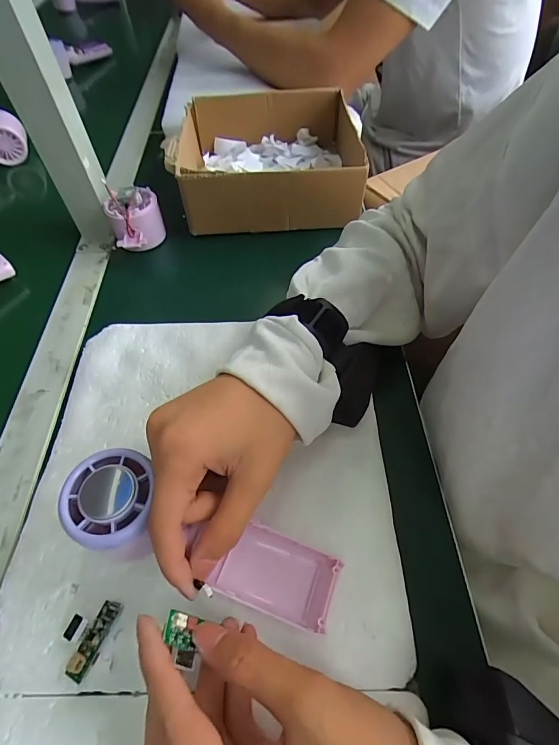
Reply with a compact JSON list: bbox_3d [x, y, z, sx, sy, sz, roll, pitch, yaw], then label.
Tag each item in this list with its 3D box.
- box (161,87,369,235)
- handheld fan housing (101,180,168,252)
[{"bbox_3d":[-0.015,-0.272,0.496,0.212,0.073,0.217,-3,55,1],"label":"box"},{"bbox_3d":[-0.157,-0.167,0.439,0.055,0.057,0.067,-16,56,-9],"label":"handheld fan housing"}]

